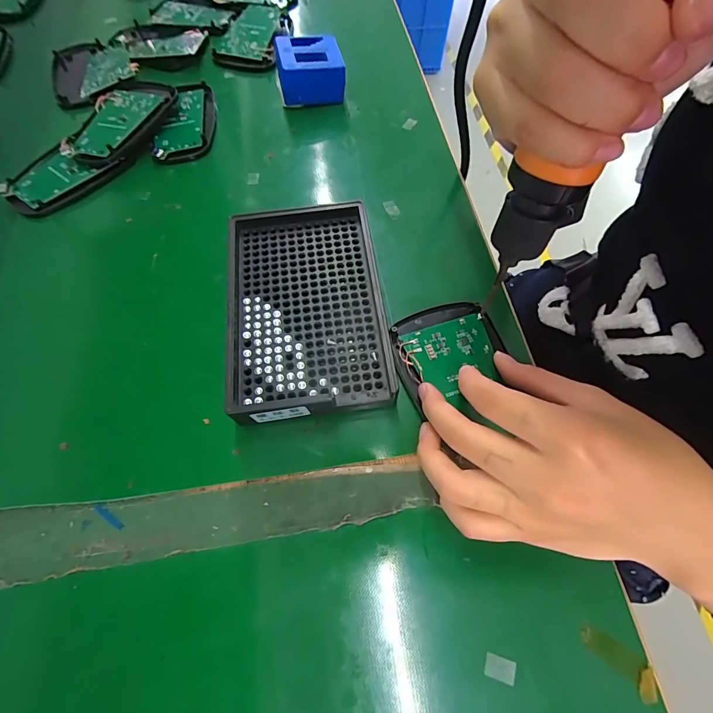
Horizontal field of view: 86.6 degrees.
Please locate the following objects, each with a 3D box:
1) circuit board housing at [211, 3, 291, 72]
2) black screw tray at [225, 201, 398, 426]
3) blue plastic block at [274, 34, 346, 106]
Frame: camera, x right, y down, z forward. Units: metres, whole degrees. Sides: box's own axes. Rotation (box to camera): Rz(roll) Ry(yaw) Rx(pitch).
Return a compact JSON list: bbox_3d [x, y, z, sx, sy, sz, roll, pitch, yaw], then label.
[{"bbox_3d":[-0.105,-0.318,0.374,0.063,0.013,0.091,9,65,5],"label":"circuit board housing"},{"bbox_3d":[-0.032,-0.030,0.231,0.090,0.025,0.140,-7,65,-3],"label":"black screw tray"},{"bbox_3d":[-0.039,-0.243,0.325,0.053,0.037,0.048,-13,65,-5],"label":"blue plastic block"}]

